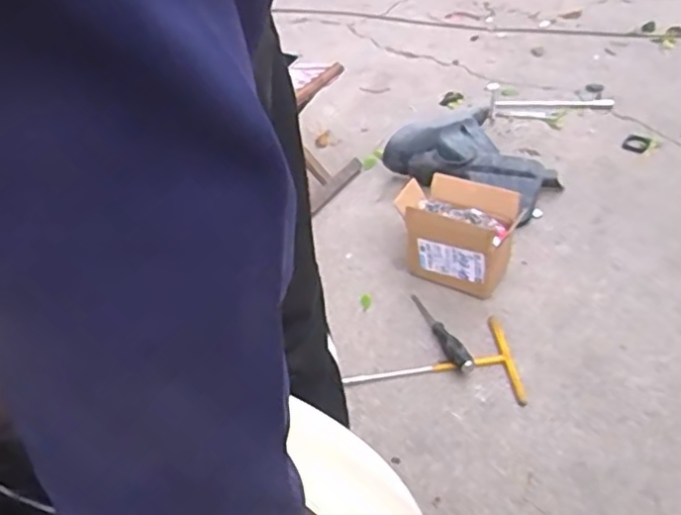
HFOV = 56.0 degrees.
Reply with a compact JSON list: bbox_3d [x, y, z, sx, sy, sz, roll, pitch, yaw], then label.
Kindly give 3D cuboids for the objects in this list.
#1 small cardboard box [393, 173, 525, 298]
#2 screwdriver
[{"bbox_3d":[0.214,-0.048,1.208,0.210,0.143,0.164,22,51,26],"label":"small cardboard box"},{"bbox_3d":[0.178,0.126,1.115,0.030,0.026,0.195,-18,45,-11],"label":"screwdriver"}]

